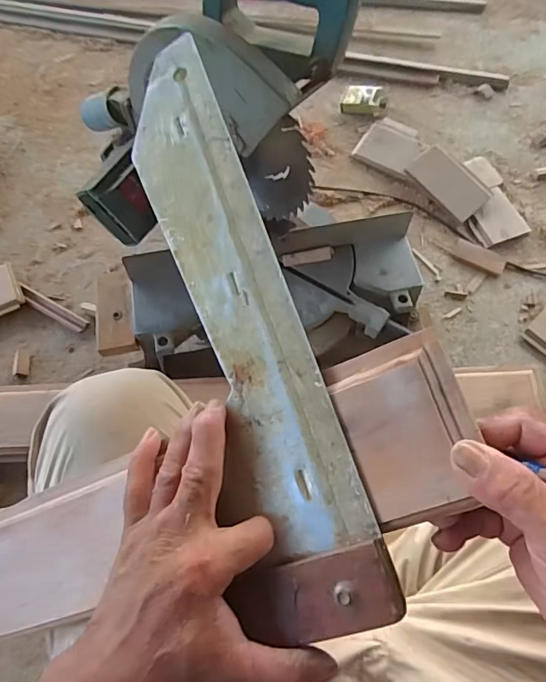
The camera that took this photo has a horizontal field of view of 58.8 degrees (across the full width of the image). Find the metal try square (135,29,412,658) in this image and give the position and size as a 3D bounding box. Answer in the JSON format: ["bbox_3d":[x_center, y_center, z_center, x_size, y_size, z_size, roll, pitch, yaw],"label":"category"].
[{"bbox_3d":[-0.032,-0.027,0.331,0.087,0.012,0.415,-25,72,19],"label":"metal try square"}]

